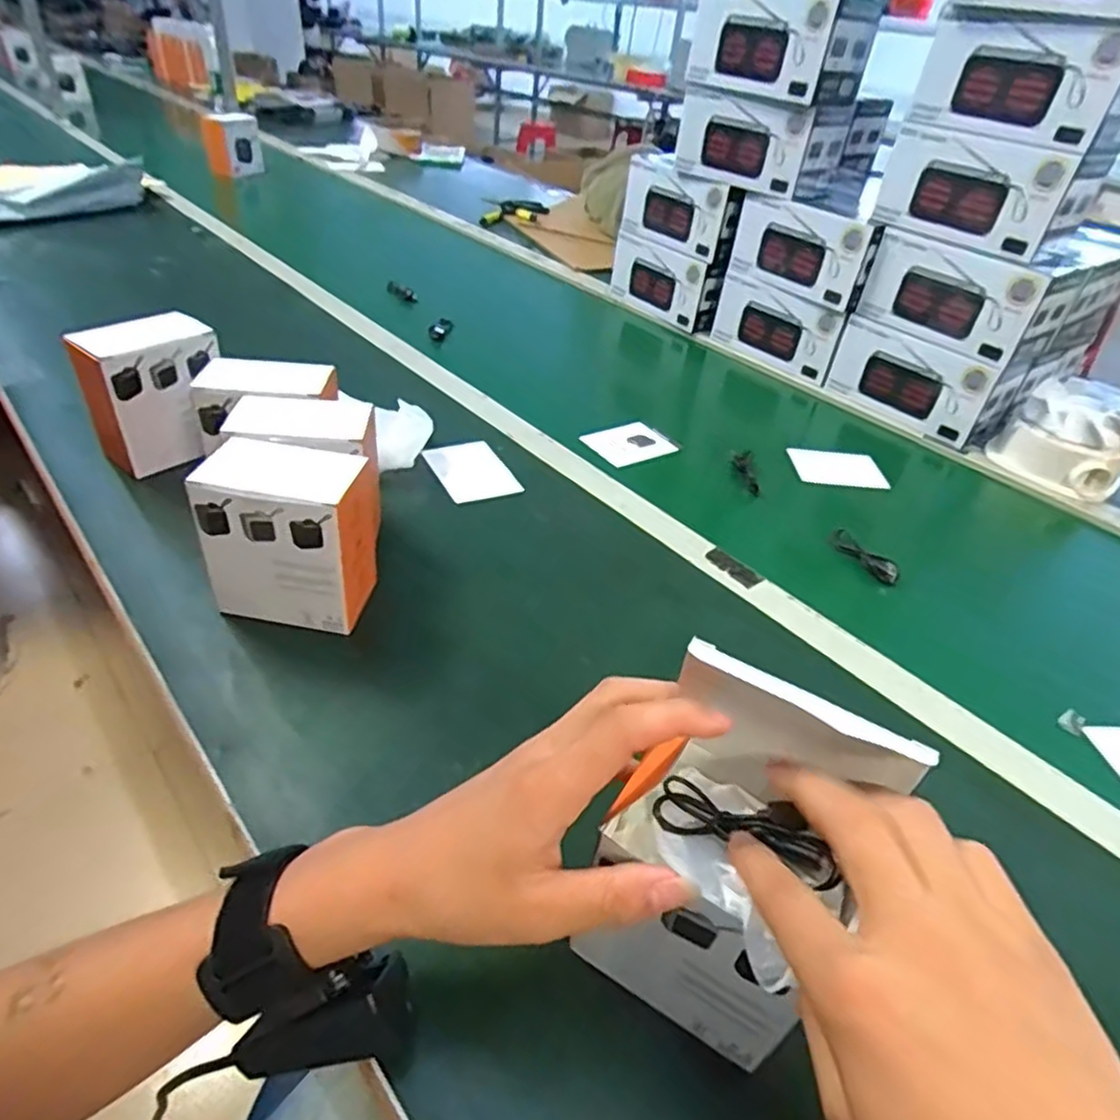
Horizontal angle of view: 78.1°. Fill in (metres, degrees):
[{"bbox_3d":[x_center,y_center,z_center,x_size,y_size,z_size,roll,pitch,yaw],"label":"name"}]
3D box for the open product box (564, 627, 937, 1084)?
[{"bbox_3d":[0.067,0.128,0.289,0.096,0.157,0.078,26,42,22],"label":"open product box"}]

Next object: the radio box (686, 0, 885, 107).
[{"bbox_3d":[0.268,-0.629,0.846,0.118,0.096,0.191,-22,47,-32],"label":"radio box"}]

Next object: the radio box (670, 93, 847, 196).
[{"bbox_3d":[0.262,-0.551,0.912,0.112,0.094,0.188,-22,47,-32],"label":"radio box"}]

